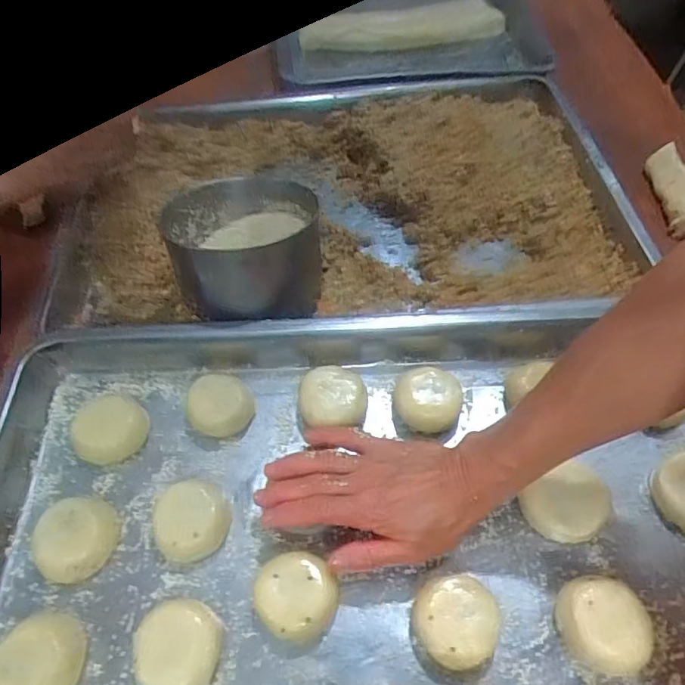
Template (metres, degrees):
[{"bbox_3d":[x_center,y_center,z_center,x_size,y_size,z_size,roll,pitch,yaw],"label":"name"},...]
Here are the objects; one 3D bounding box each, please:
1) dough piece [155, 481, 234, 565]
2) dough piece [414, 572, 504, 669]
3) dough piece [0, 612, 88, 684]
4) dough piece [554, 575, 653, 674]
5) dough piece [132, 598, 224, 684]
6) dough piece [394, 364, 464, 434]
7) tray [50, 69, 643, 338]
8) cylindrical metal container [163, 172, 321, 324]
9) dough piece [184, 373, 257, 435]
[{"bbox_3d":[-0.105,0.126,0.371,0.045,0.031,0.054,6,56,5],"label":"dough piece"},{"bbox_3d":[0.073,0.180,0.340,0.052,0.031,0.050,-1,55,1],"label":"dough piece"},{"bbox_3d":[-0.189,0.198,0.322,0.052,0.021,0.056,1,55,2],"label":"dough piece"},{"bbox_3d":[0.168,0.181,0.338,0.050,0.028,0.053,-1,55,1],"label":"dough piece"},{"bbox_3d":[-0.105,0.194,0.333,0.050,0.023,0.053,-1,55,1],"label":"dough piece"},{"bbox_3d":[0.071,0.046,0.433,0.051,0.028,0.049,-1,55,1],"label":"dough piece"},{"bbox_3d":[0.004,-0.176,0.606,0.606,0.058,0.407,-6,56,-3],"label":"tray"},{"bbox_3d":[-0.092,-0.092,0.487,0.127,0.077,0.145,-2,42,0],"label":"cylindrical metal container"},{"bbox_3d":[-0.098,0.049,0.419,0.050,0.027,0.044,-19,57,-12],"label":"dough piece"}]

